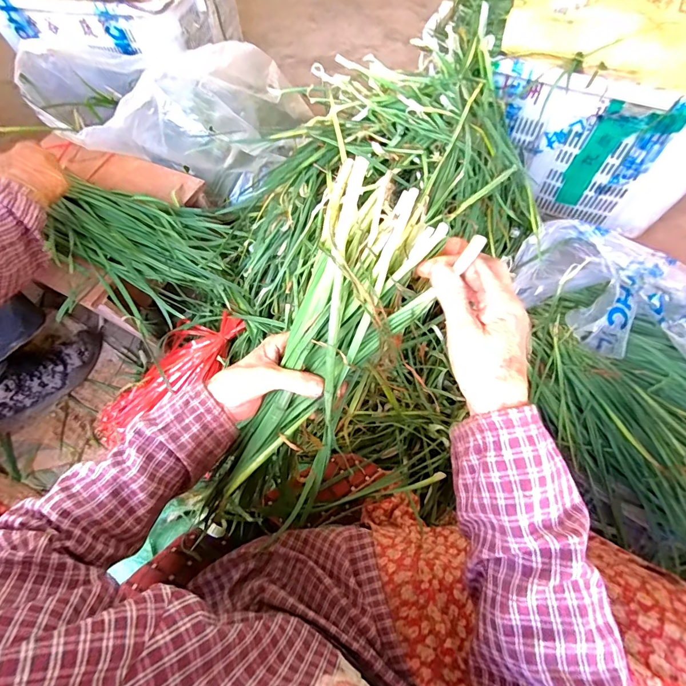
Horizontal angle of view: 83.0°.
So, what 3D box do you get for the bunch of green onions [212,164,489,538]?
[{"bbox_3d":[-0.026,0.037,0.358,0.096,0.061,0.359,34,114,17],"label":"bunch of green onions"}]

